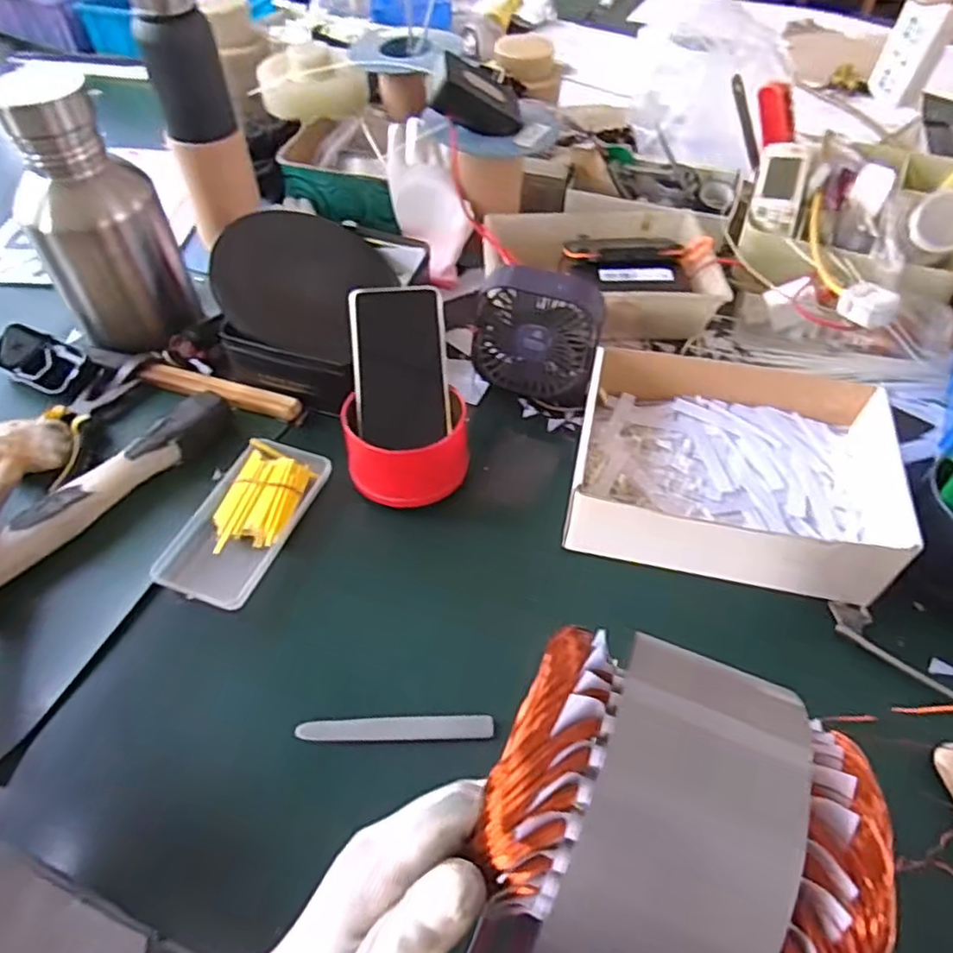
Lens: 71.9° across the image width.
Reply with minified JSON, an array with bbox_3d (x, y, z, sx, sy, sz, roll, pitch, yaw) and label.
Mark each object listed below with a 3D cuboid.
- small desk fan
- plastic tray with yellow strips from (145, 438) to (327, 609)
[{"bbox_3d":[0.059,-0.133,0.621,0.113,0.122,0.048,15,34,11],"label":"small desk fan"},{"bbox_3d":[-0.187,0.035,0.538,0.079,0.026,0.146,17,54,12],"label":"plastic tray with yellow strips"}]

